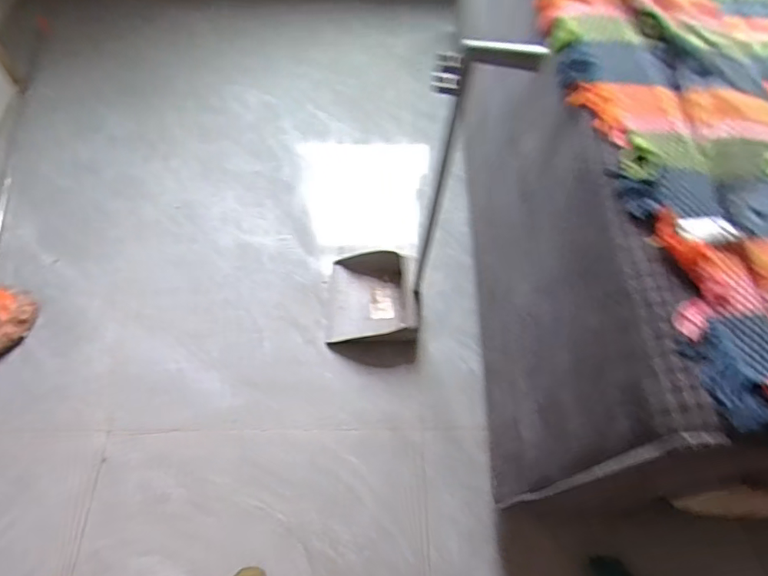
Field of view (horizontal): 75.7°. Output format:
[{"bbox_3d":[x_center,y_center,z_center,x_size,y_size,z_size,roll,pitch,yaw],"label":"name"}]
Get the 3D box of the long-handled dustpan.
[{"bbox_3d":[0.033,-0.146,1.027,0.305,0.775,0.238,3,59,-1],"label":"long-handled dustpan"}]

